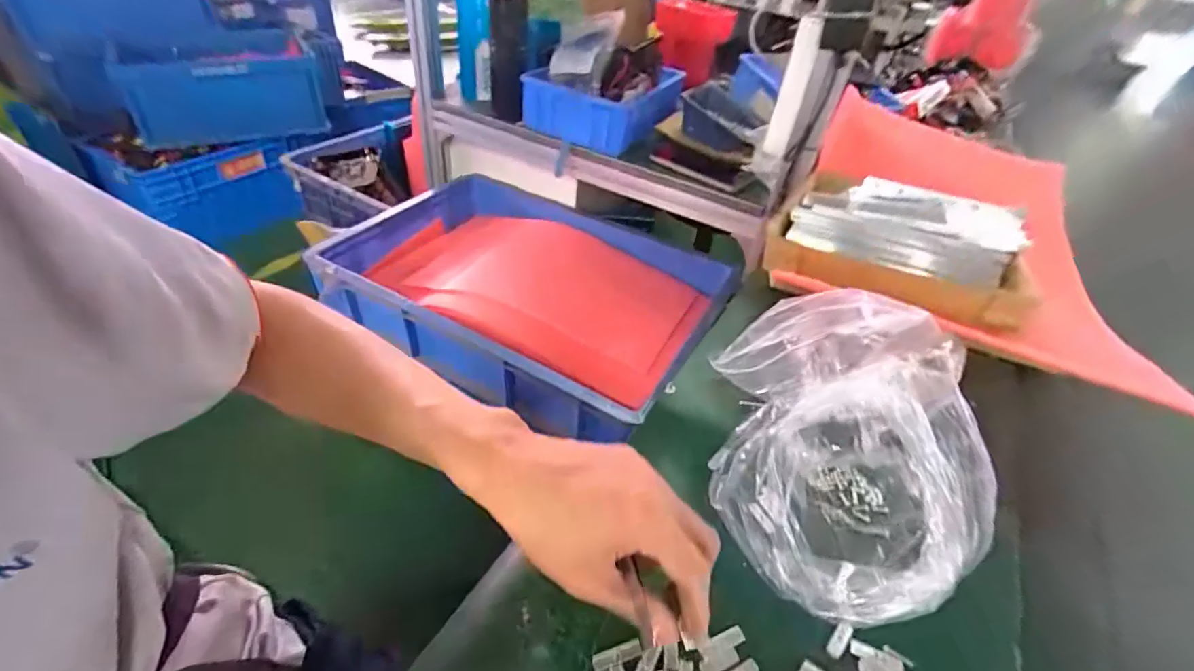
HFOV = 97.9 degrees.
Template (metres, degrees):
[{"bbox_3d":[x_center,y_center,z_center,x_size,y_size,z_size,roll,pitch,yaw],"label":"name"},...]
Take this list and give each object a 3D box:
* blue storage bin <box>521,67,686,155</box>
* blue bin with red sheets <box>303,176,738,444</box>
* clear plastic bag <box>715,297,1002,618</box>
[{"bbox_3d":[0.011,-0.430,0.973,0.224,0.112,0.250,19,43,12],"label":"blue storage bin"},{"bbox_3d":[-0.102,-0.110,0.913,0.604,0.112,0.465,22,44,15],"label":"blue bin with red sheets"},{"bbox_3d":[0.172,0.063,0.376,0.148,0.120,0.234,11,42,3],"label":"clear plastic bag"}]

